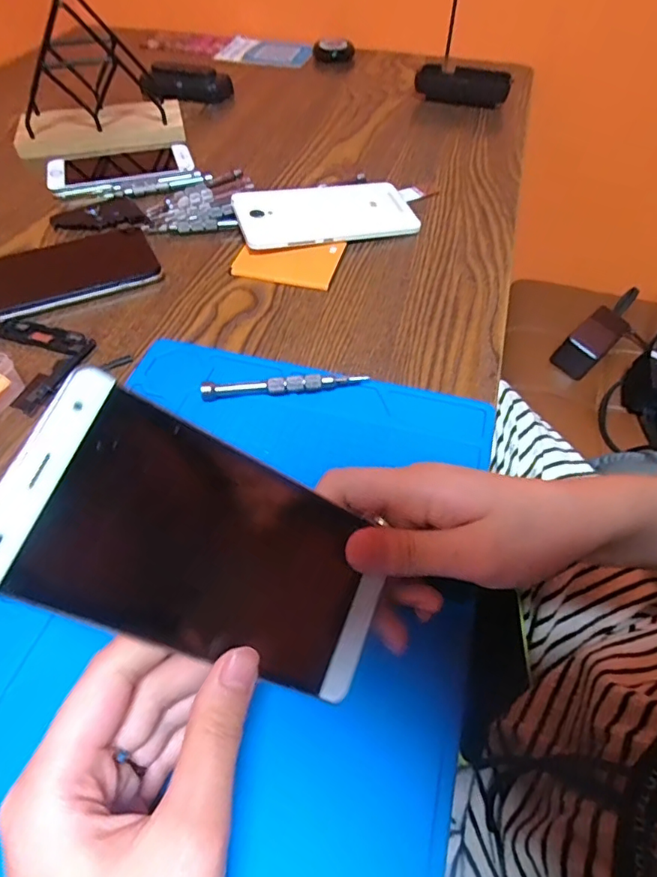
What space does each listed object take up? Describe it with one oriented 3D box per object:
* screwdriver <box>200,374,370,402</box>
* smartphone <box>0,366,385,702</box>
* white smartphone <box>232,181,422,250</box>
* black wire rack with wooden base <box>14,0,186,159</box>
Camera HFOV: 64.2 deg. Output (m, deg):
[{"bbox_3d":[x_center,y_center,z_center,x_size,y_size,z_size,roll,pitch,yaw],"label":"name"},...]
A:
[{"bbox_3d":[-0.028,-0.033,0.327,0.101,0.013,0.011,-6,52,-5],"label":"screwdriver"},{"bbox_3d":[-0.037,0.039,0.184,0.139,0.004,0.069,32,68,-26],"label":"smartphone"},{"bbox_3d":[-0.002,-0.194,0.448,0.149,0.006,0.074,-12,61,-15],"label":"white smartphone"},{"bbox_3d":[-0.245,-0.371,0.534,0.162,0.108,0.098,-11,52,-8],"label":"black wire rack with wooden base"}]

